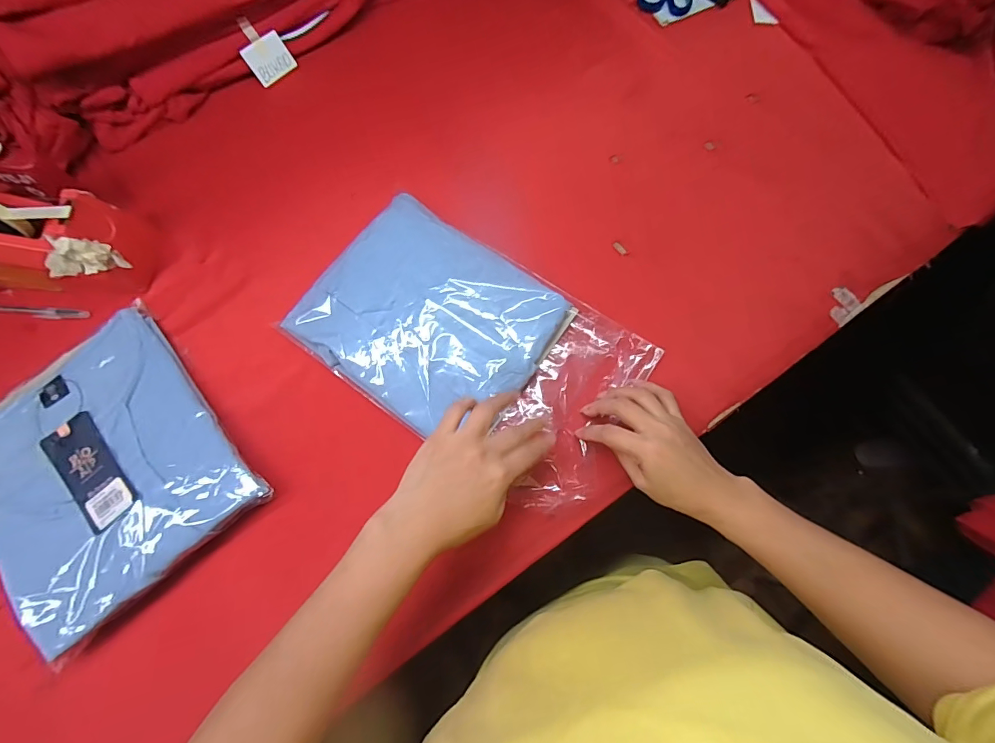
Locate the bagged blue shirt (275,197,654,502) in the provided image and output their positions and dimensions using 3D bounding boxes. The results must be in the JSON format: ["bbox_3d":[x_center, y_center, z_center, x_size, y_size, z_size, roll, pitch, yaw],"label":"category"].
[{"bbox_3d":[-0.020,-0.026,0.437,0.363,0.034,0.208,33,78,7],"label":"bagged blue shirt"}]

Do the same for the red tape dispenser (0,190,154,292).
[{"bbox_3d":[-0.479,-0.137,0.422,0.205,0.115,0.073,1,68,-1],"label":"red tape dispenser"}]

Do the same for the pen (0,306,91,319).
[{"bbox_3d":[-0.520,-0.066,0.453,0.140,0.012,0.016,4,72,4],"label":"pen"}]

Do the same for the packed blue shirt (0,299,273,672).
[{"bbox_3d":[-0.383,0.088,0.400,0.217,0.040,0.264,-40,74,-11],"label":"packed blue shirt"}]

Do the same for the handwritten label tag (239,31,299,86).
[{"bbox_3d":[-0.292,-0.402,0.539,0.055,0.042,0.004,-41,39,-11],"label":"handwritten label tag"}]

